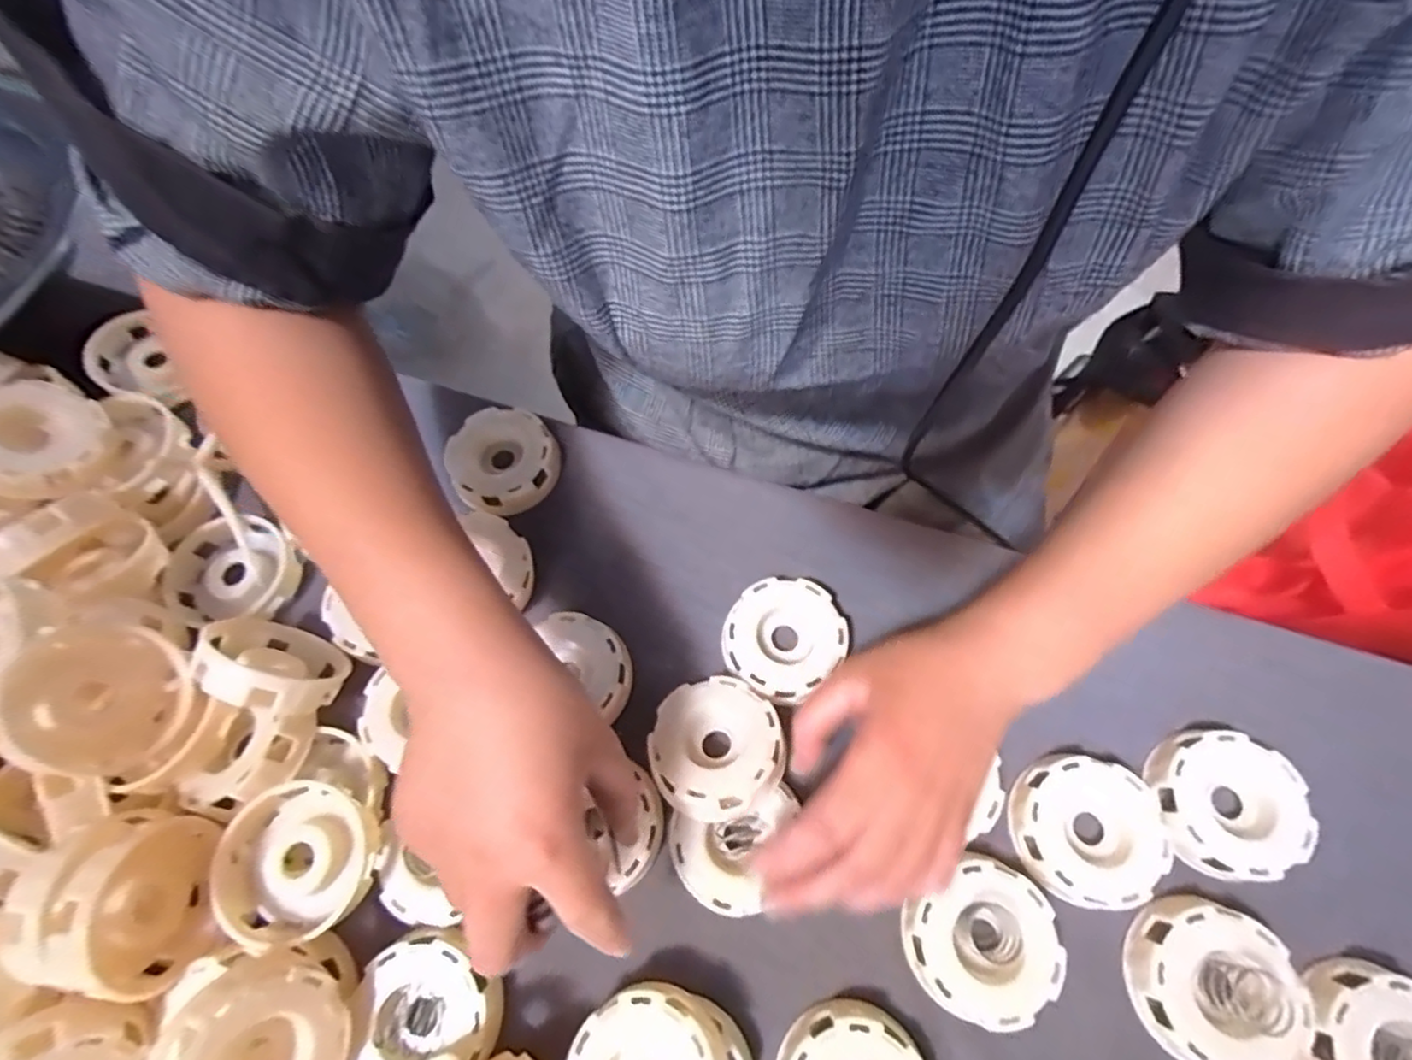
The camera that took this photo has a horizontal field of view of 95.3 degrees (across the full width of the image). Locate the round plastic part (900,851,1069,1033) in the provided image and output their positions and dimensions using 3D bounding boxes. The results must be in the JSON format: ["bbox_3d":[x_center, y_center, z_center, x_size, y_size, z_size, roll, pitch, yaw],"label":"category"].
[{"bbox_3d":[0.127,0.189,0.296,0.064,0.027,0.059,-1,68,1],"label":"round plastic part"}]

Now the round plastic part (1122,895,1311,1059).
[{"bbox_3d":[0.224,0.203,0.286,0.060,0.031,0.064,-1,68,1],"label":"round plastic part"}]

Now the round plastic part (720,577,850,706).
[{"bbox_3d":[0.041,0.058,0.351,0.063,0.020,0.059,-1,68,1],"label":"round plastic part"}]

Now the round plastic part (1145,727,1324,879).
[{"bbox_3d":[0.250,0.133,0.313,0.069,0.022,0.063,-1,68,1],"label":"round plastic part"}]

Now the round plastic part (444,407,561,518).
[{"bbox_3d":[-0.127,-0.043,0.402,0.063,0.025,0.064,-1,68,1],"label":"round plastic part"}]

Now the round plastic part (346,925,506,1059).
[{"bbox_3d":[-0.126,0.214,0.290,0.065,0.023,0.057,-17,69,-5],"label":"round plastic part"}]

